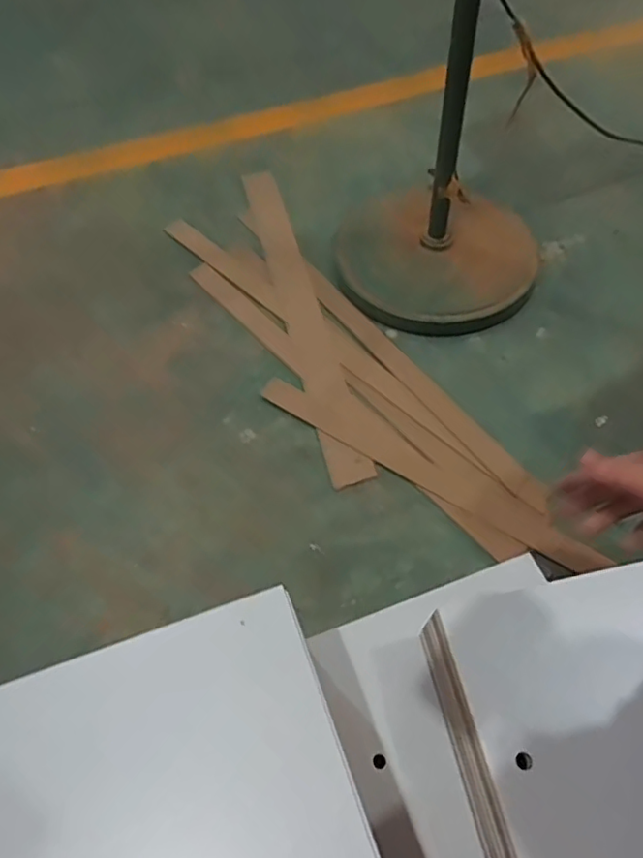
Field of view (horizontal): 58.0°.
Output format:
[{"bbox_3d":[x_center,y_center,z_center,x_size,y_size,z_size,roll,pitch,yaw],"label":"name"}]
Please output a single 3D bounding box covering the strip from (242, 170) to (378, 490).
[{"bbox_3d":[-0.044,-0.253,1.146,0.076,0.012,0.818,-12,58,-6],"label":"strip"}]

